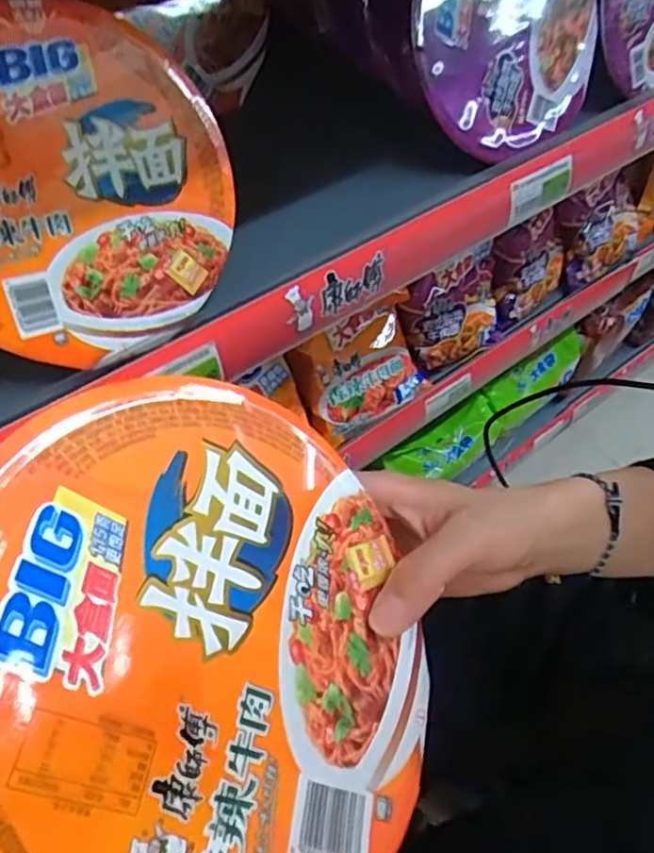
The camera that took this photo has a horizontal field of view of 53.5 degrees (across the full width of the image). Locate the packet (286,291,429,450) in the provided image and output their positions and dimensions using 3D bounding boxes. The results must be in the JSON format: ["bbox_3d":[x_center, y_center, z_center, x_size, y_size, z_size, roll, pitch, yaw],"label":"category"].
[{"bbox_3d":[0.036,-0.064,0.718,0.156,0.116,0.040,-33,21,-23],"label":"packet"}]

